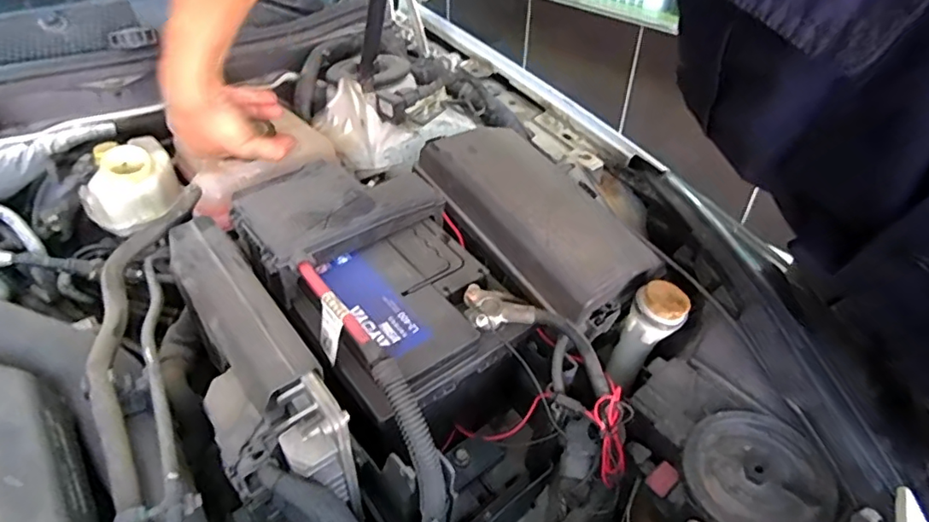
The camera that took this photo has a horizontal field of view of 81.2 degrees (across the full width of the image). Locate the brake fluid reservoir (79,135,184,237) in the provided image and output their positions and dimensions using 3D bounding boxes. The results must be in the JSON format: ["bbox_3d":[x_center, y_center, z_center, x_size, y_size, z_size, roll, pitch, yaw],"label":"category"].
[{"bbox_3d":[-0.350,-0.086,0.561,0.089,0.067,0.087,-25,45,-29],"label":"brake fluid reservoir"}]

